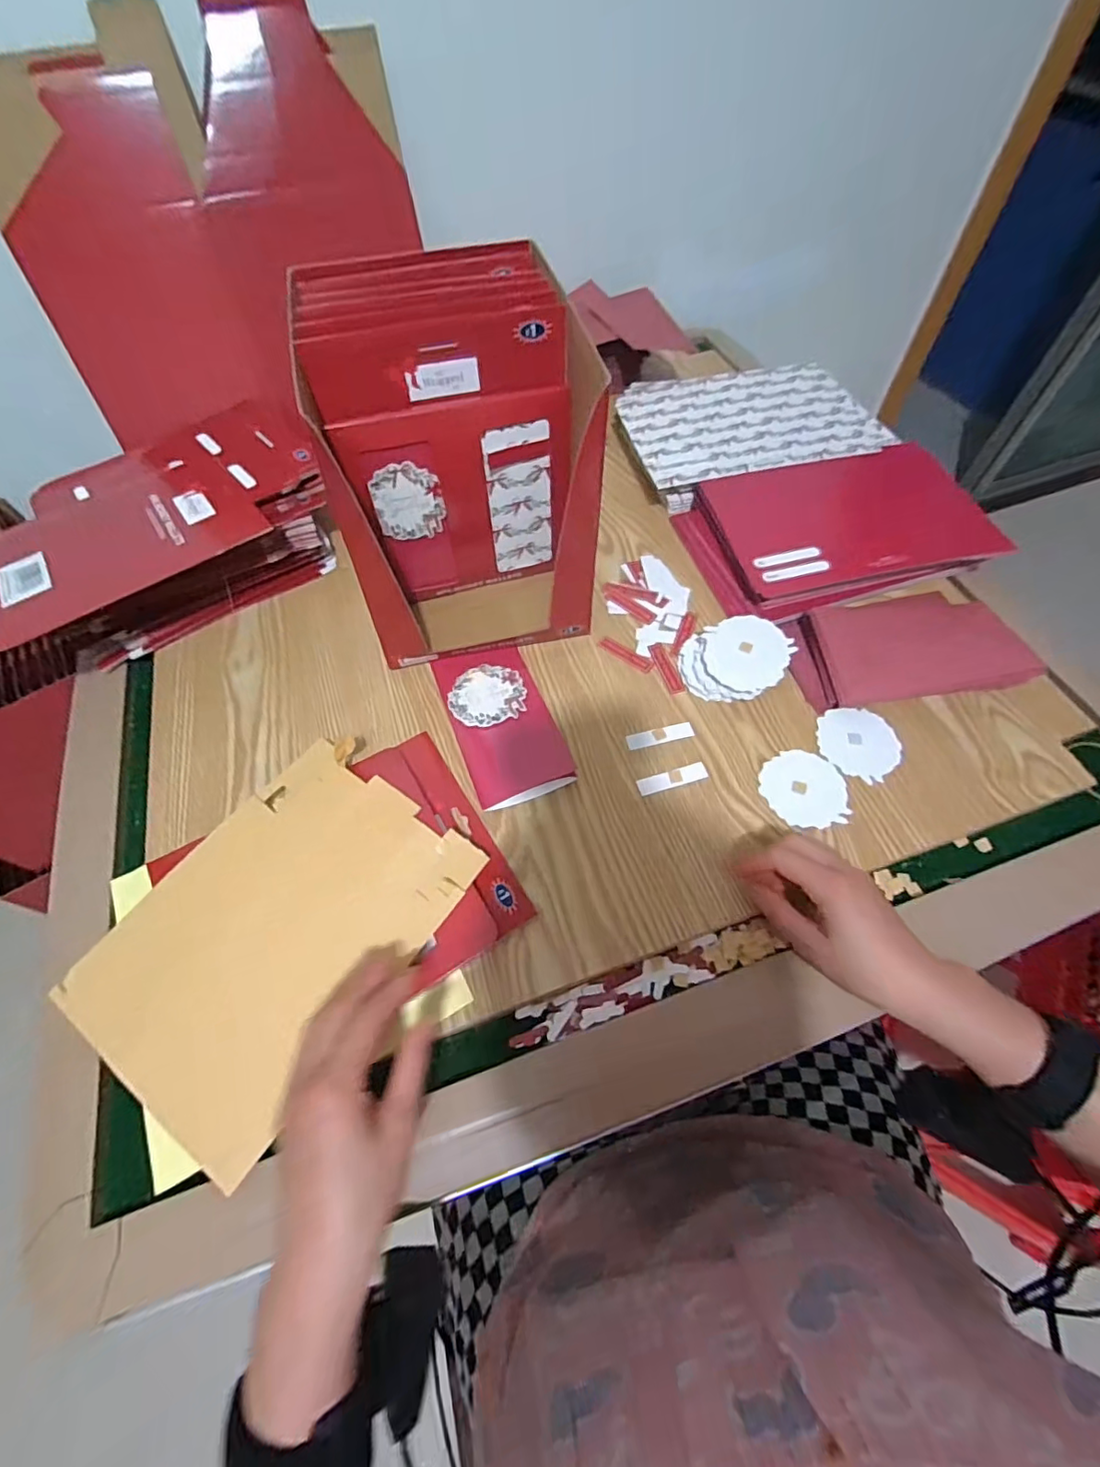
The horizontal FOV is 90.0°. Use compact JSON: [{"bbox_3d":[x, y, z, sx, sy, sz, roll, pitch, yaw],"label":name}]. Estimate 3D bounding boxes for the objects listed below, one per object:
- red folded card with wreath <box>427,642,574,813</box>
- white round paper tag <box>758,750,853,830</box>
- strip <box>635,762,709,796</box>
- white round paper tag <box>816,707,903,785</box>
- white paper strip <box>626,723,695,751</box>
[{"bbox_3d":[-0.043,-0.013,0.490,0.084,0.014,0.157,-20,61,-9],"label":"red folded card with wreath"},{"bbox_3d":[0.210,0.045,0.455,0.067,0.004,0.066,-1,60,2],"label":"white round paper tag"},{"bbox_3d":[0.104,0.038,0.463,0.059,0.004,0.015,-15,61,-6],"label":"strip"},{"bbox_3d":[0.266,0.007,0.475,0.068,0.004,0.064,-2,64,3],"label":"white round paper tag"},{"bbox_3d":[0.097,0.001,0.485,0.059,0.004,0.015,-12,61,-5],"label":"white paper strip"}]

